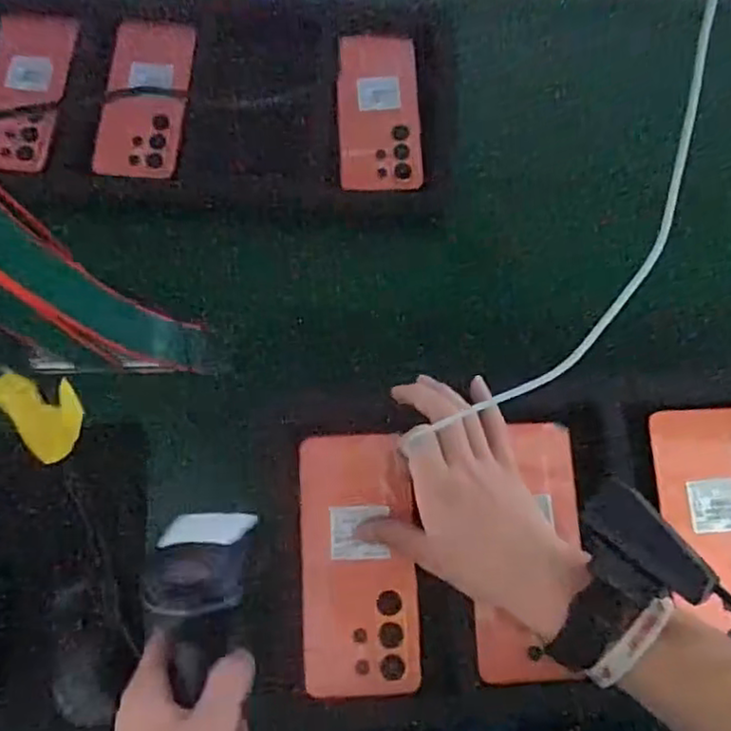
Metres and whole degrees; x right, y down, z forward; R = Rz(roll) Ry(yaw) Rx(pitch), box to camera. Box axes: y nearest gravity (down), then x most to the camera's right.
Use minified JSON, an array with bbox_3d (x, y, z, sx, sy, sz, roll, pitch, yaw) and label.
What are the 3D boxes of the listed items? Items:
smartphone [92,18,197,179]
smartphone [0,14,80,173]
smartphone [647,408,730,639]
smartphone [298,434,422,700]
[{"bbox_3d":[-0.210,-0.256,0.641,0.077,0.012,0.161,4,77,0],"label":"smartphone"},{"bbox_3d":[-0.332,-0.266,0.647,0.075,0.010,0.178,6,74,-4],"label":"smartphone"},{"bbox_3d":[0.250,0.113,0.471,0.069,0.017,0.163,-6,77,-2],"label":"smartphone"},{"bbox_3d":[-0.005,0.133,0.455,0.077,0.010,0.167,-4,80,-2],"label":"smartphone"}]

